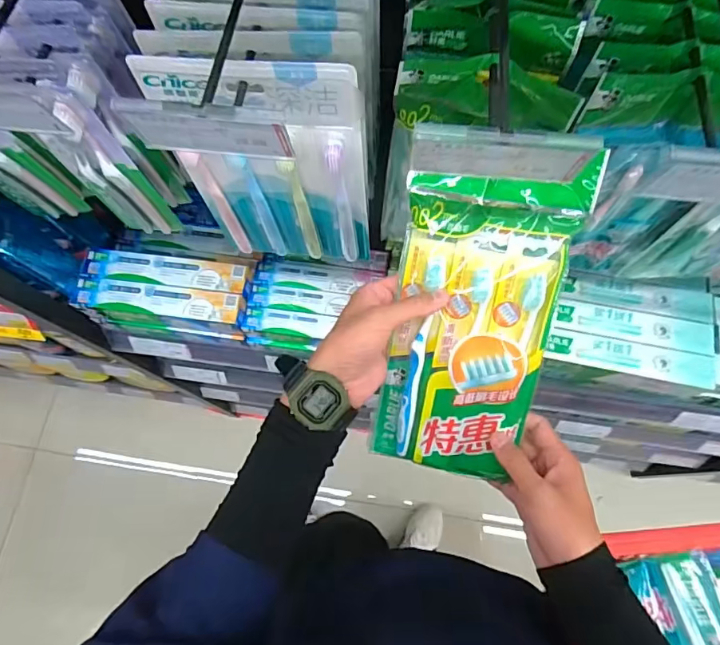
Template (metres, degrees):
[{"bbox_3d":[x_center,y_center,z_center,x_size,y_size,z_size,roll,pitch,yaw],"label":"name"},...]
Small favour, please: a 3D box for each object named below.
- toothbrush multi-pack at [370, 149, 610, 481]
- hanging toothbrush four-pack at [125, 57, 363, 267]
[{"bbox_3d":[0.086,0.002,0.394,0.132,0.021,0.267,15,108,8],"label":"toothbrush multi-pack"},{"bbox_3d":[-0.075,-0.128,0.436,0.160,0.238,0.027,7,72,5],"label":"hanging toothbrush four-pack"}]

